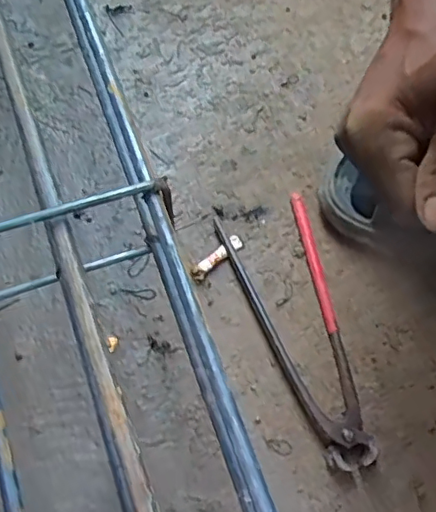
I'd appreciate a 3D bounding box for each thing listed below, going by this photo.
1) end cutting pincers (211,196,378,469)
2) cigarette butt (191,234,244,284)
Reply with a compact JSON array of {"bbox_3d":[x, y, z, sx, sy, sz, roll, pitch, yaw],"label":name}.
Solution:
[{"bbox_3d":[0.070,0.051,0.439,0.070,0.019,0.210,-19,70,-9],"label":"end cutting pincers"},{"bbox_3d":[-0.002,0.001,0.460,0.052,0.009,0.013,-41,75,-16],"label":"cigarette butt"}]

